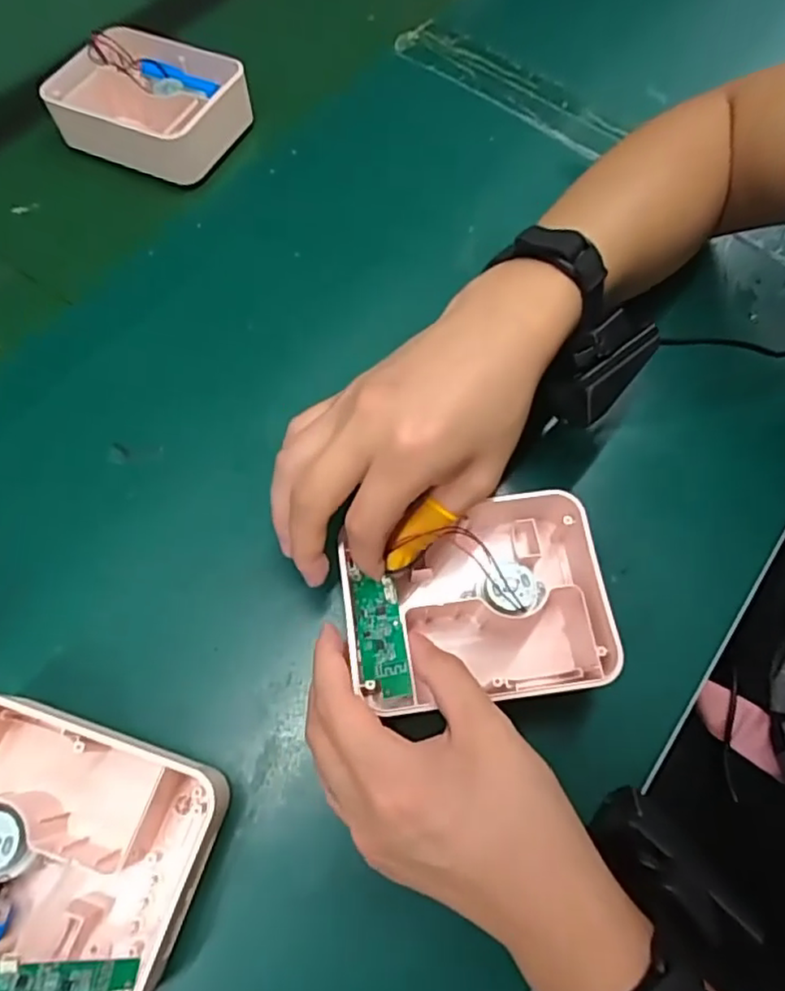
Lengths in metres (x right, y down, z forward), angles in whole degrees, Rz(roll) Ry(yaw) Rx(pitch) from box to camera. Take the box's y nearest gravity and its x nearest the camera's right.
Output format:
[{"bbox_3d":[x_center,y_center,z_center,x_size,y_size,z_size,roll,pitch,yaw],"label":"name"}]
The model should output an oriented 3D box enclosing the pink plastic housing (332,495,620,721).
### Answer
[{"bbox_3d":[0.041,0.053,0.323,0.129,0.040,0.105,-8,66,-4],"label":"pink plastic housing"}]

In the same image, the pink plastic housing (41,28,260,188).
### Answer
[{"bbox_3d":[-0.186,-0.304,0.479,0.127,0.041,0.099,22,64,5],"label":"pink plastic housing"}]

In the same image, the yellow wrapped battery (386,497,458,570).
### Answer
[{"bbox_3d":[0.011,0.020,0.298,0.015,0.011,0.039,44,111,18],"label":"yellow wrapped battery"}]

